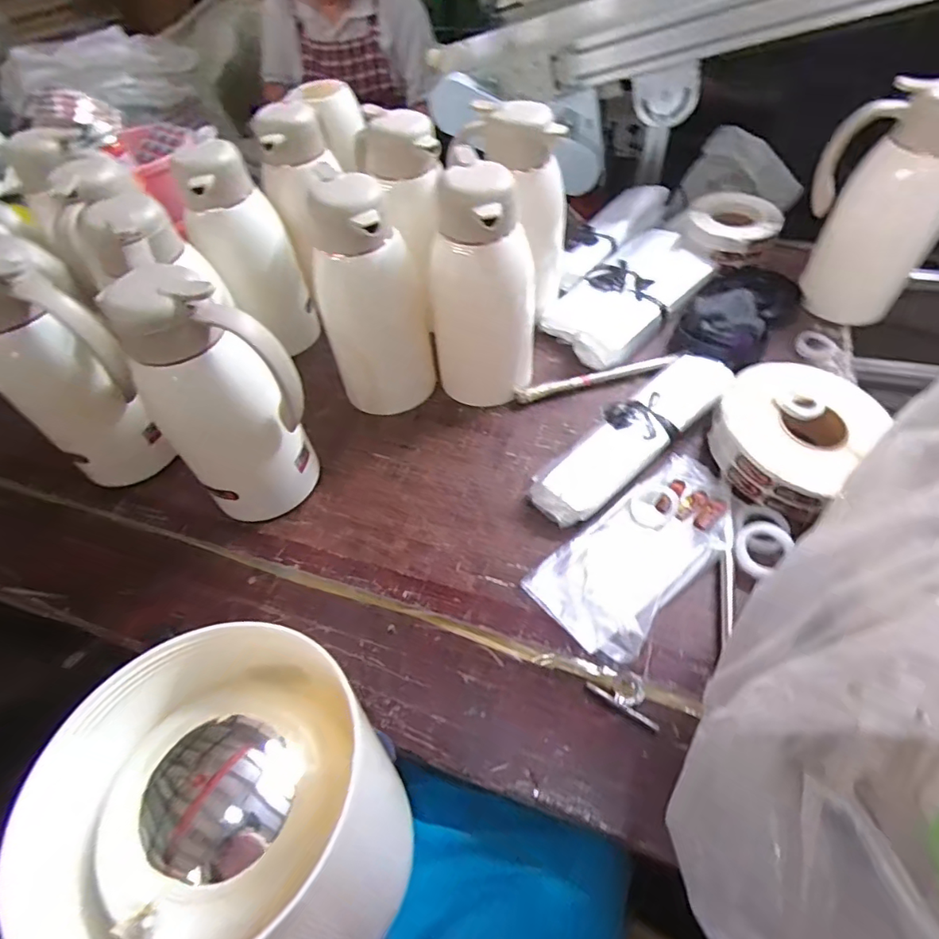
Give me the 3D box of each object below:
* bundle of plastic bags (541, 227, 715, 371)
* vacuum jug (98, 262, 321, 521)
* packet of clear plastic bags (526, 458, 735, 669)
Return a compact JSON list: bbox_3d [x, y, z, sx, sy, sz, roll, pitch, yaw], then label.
[{"bbox_3d":[0.259,-0.284,0.846,0.163,0.035,0.331,38,63,26],"label":"bundle of plastic bags"},{"bbox_3d":[-0.254,-0.058,0.560,0.130,0.279,0.114,29,59,22],"label":"vacuum jug"},{"bbox_3d":[0.197,0.090,0.595,0.262,0.029,0.125,-37,60,-22],"label":"packet of clear plastic bags"}]

